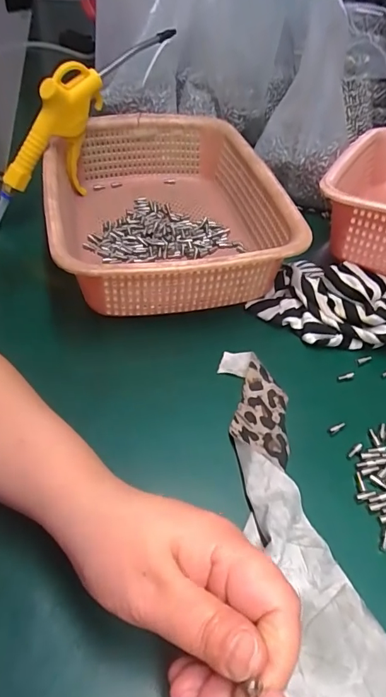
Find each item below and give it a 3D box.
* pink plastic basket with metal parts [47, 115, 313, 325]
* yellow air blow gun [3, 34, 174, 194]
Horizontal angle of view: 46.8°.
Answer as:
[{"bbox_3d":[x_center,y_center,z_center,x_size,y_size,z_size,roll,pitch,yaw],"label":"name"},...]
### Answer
[{"bbox_3d":[-0.034,-0.143,0.463,0.214,0.086,0.309,-8,47,-11],"label":"pink plastic basket with metal parts"},{"bbox_3d":[-0.105,-0.243,0.467,0.226,0.108,0.035,-49,58,3],"label":"yellow air blow gun"}]

